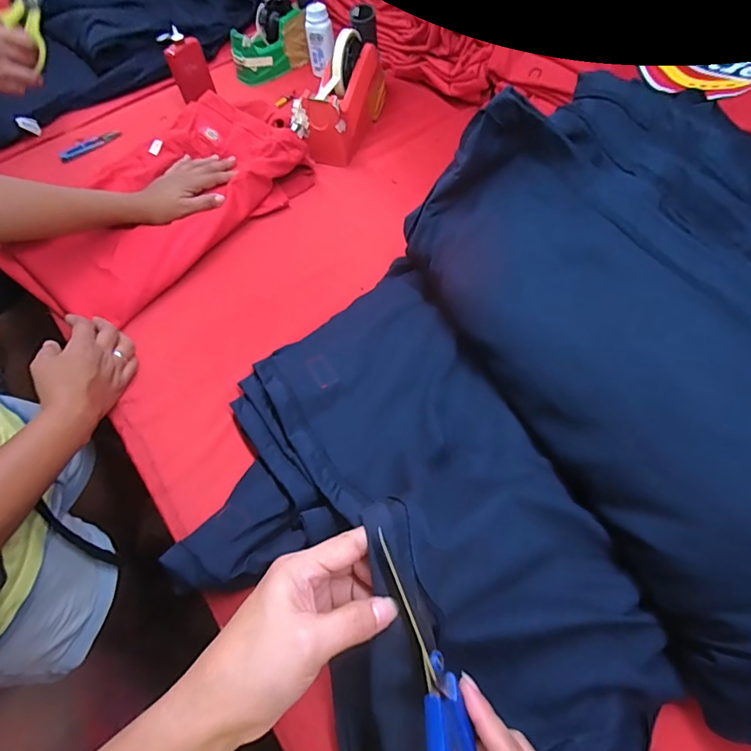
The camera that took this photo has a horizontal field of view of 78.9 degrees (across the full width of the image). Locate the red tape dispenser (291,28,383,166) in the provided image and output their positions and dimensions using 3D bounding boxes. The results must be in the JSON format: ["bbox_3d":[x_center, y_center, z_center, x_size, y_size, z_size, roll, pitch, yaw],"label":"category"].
[{"bbox_3d":[-0.056,-0.414,0.679,0.084,0.110,0.181,14,62,13],"label":"red tape dispenser"}]

